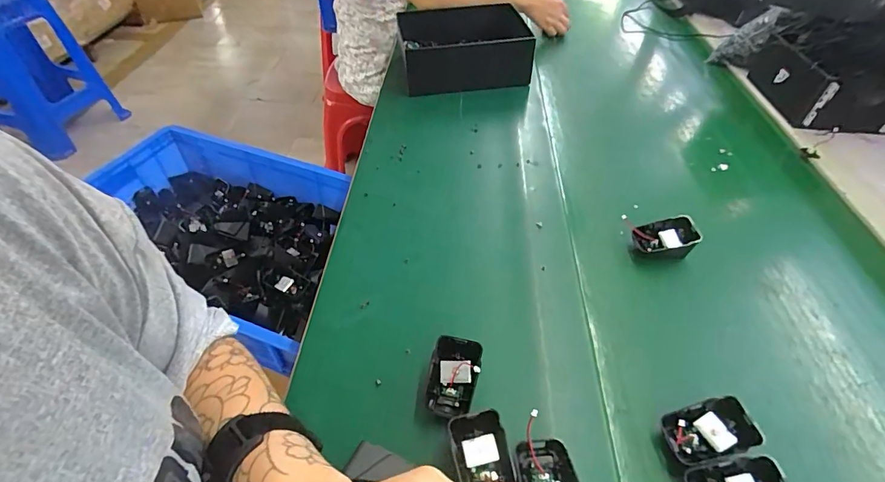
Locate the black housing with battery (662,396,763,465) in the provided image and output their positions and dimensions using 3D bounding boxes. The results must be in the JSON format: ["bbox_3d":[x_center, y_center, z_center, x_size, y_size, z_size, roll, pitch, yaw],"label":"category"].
[{"bbox_3d":[0.227,0.165,0.378,0.063,0.041,0.044,-4,46,-6],"label":"black housing with battery"}]

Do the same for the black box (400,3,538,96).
[{"bbox_3d":[0.035,-0.364,0.827,0.237,0.085,0.195,-5,46,-7],"label":"black box"}]

